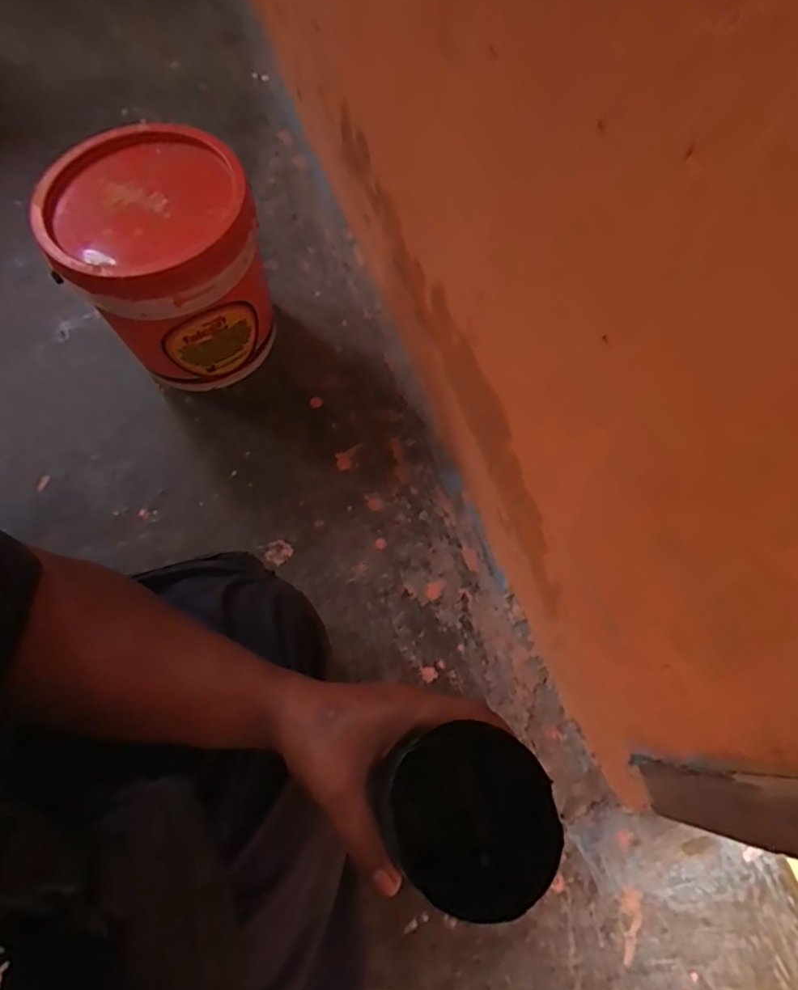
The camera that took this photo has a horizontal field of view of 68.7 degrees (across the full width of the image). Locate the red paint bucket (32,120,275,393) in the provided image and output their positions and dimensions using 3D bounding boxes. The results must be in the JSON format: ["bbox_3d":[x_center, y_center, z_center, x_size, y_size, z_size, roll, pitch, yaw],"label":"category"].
[{"bbox_3d":[-0.242,-0.236,0.630,0.185,0.222,0.178,0,68,1],"label":"red paint bucket"}]

